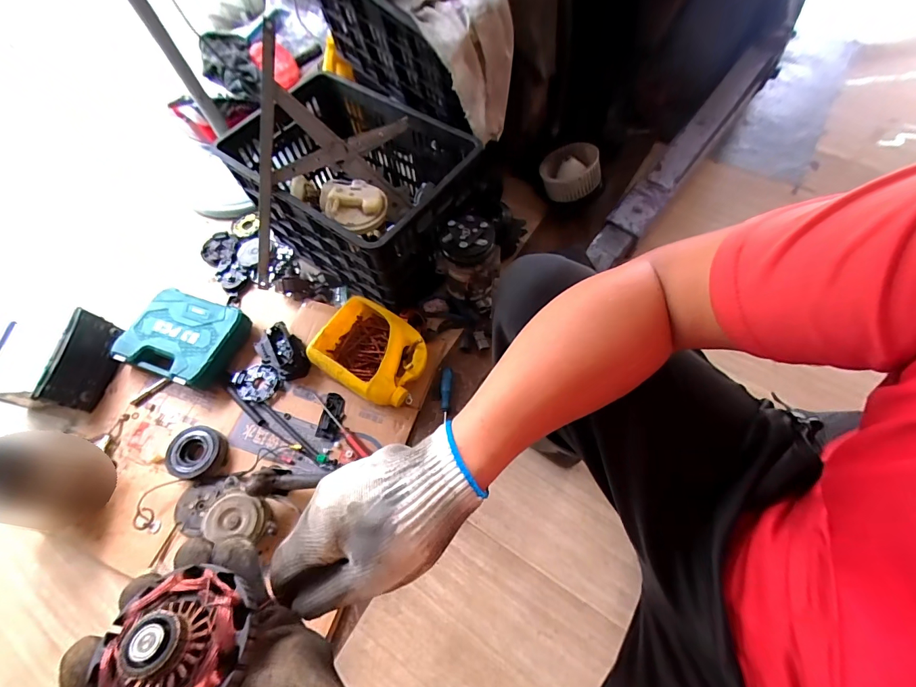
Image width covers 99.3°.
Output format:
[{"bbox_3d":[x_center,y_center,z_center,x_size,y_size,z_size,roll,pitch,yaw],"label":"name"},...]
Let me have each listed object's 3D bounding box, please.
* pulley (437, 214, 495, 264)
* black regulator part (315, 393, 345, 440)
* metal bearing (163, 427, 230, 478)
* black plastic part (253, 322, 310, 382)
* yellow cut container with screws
[{"bbox_3d":[0.018,-0.219,0.808,0.107,0.040,0.112,-40,68,-15],"label":"pulley"},{"bbox_3d":[-0.267,0.153,0.826,0.046,0.017,0.097,5,64,6],"label":"black regulator part"},{"bbox_3d":[-0.530,0.224,0.797,0.107,0.041,0.100,-1,64,3],"label":"metal bearing"},{"bbox_3d":[-0.384,0.021,0.860,0.085,0.069,0.122,-39,68,-15],"label":"black plastic part"},{"bbox_3d":[-0.181,0.021,0.843,0.222,0.096,0.181,29,69,16],"label":"yellow cut container with screws"}]

